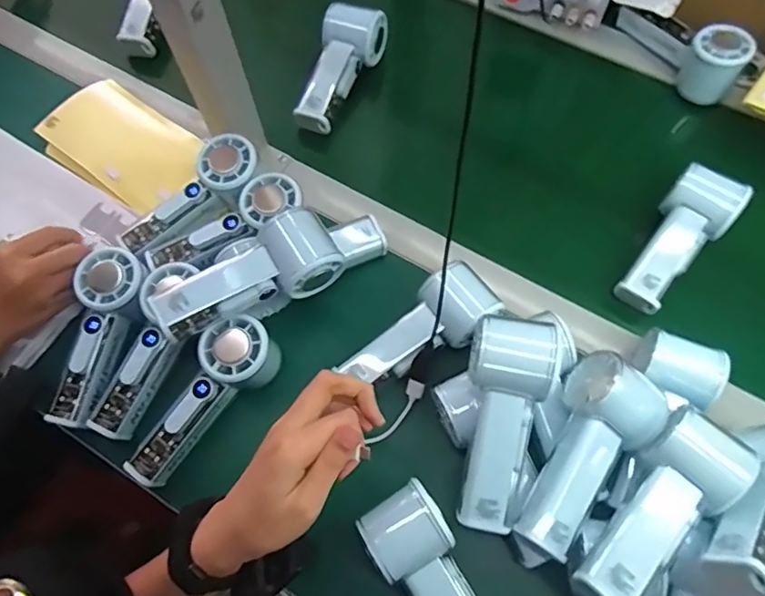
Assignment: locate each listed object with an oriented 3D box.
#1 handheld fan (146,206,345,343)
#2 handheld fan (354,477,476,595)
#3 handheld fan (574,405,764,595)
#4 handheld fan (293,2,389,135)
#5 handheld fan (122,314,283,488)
[{"bbox_3d":[-0.109,-0.018,0.445,0.148,0.048,0.052,-26,68,-9],"label":"handheld fan"},{"bbox_3d":[0.044,0.214,0.398,0.057,0.050,0.147,-32,70,-12],"label":"handheld fan"},{"bbox_3d":[0.189,0.147,0.368,0.058,0.040,0.143,36,72,15],"label":"handheld fan"},{"bbox_3d":[-0.047,-0.251,0.591,0.069,0.048,0.148,17,68,9],"label":"handheld fan"},{"bbox_3d":[-0.145,0.085,0.452,0.054,0.051,0.153,36,85,15],"label":"handheld fan"}]

